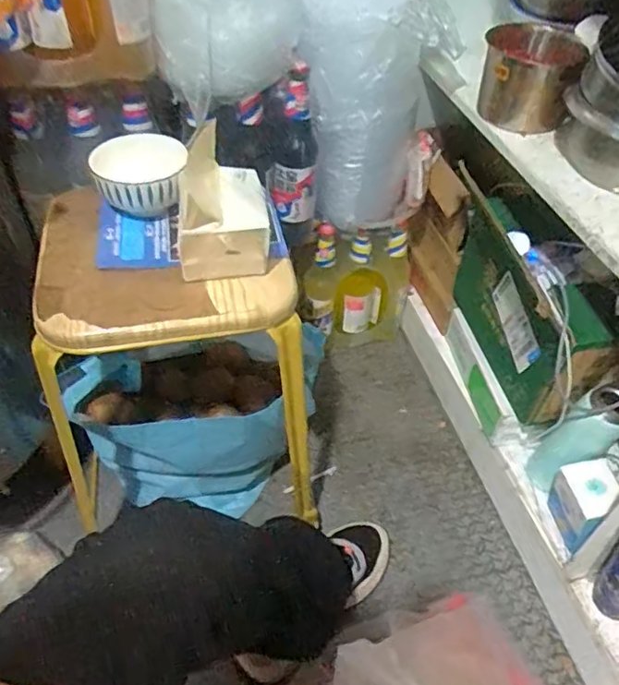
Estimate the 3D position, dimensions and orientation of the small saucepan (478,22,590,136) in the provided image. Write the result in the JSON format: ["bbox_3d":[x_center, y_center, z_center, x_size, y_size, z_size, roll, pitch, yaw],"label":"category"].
[{"bbox_3d":[0.292,-0.361,0.807,0.116,0.106,0.110,10,47,6],"label":"small saucepan"}]

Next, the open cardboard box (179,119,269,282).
[{"bbox_3d":[-0.092,-0.145,0.631,0.092,0.108,0.112,-3,47,-6],"label":"open cardboard box"}]

